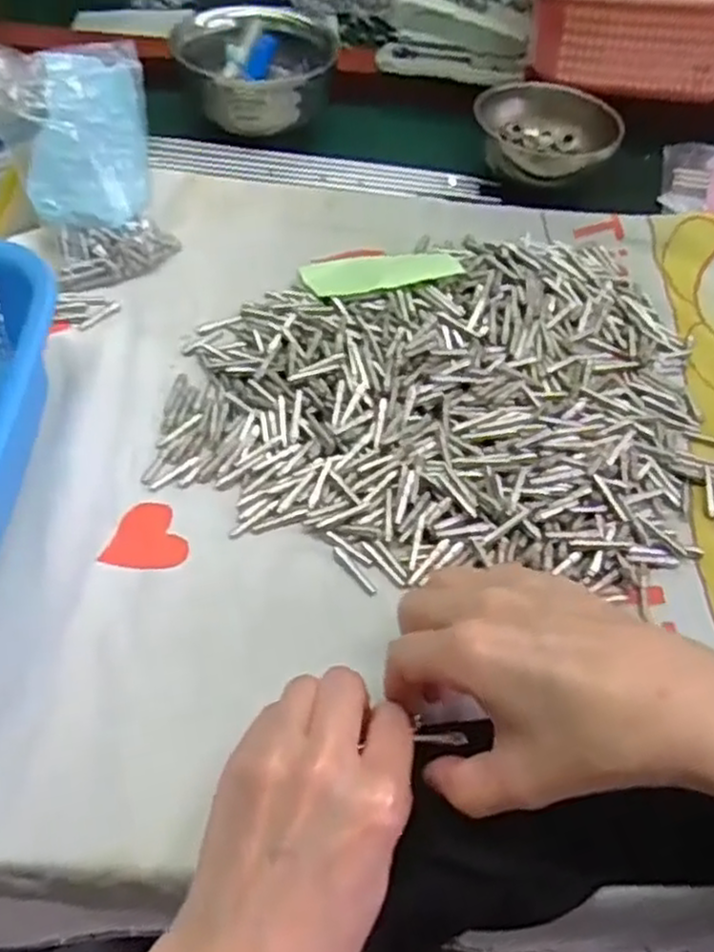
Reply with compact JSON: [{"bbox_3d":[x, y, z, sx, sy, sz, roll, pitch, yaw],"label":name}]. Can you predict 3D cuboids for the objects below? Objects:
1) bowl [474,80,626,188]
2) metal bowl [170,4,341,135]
[{"bbox_3d":[0.147,-0.263,0.568,0.099,0.062,0.093,2,52,-3],"label":"bowl"},{"bbox_3d":[-0.082,-0.330,0.597,0.123,0.061,0.118,-9,53,-11],"label":"metal bowl"}]

